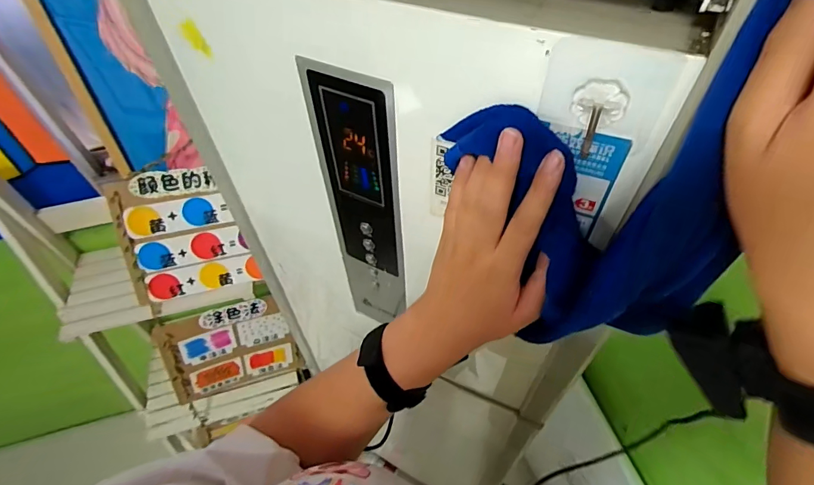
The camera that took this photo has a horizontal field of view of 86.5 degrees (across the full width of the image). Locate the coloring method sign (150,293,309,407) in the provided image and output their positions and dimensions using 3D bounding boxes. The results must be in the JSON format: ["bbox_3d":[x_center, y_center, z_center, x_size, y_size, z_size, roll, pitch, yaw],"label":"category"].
[{"bbox_3d":[-0.367,0.226,0.925,0.256,0.241,0.017,-16,36,-24],"label":"coloring method sign"}]

